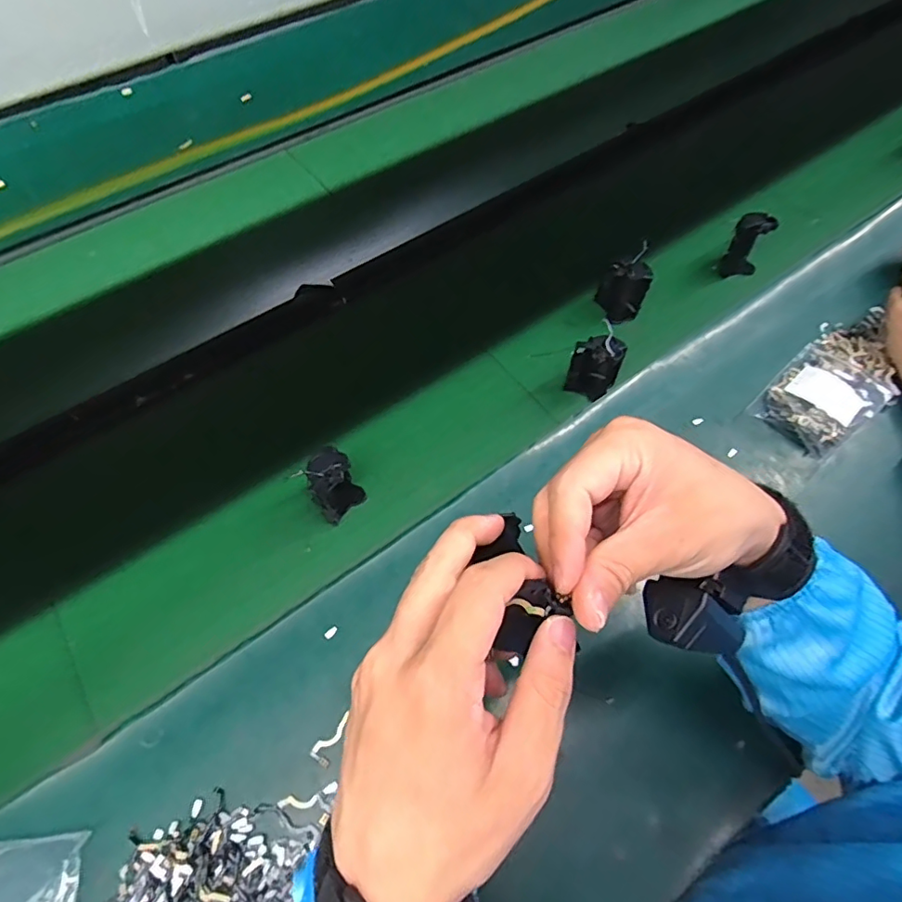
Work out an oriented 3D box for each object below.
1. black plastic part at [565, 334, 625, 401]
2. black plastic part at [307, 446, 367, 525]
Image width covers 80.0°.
[{"bbox_3d":[0.156,-0.088,0.589,0.048,0.083,0.034,28,69,13],"label":"black plastic part"},{"bbox_3d":[-0.113,0.029,0.510,0.055,0.070,0.045,-21,63,-12],"label":"black plastic part"}]

